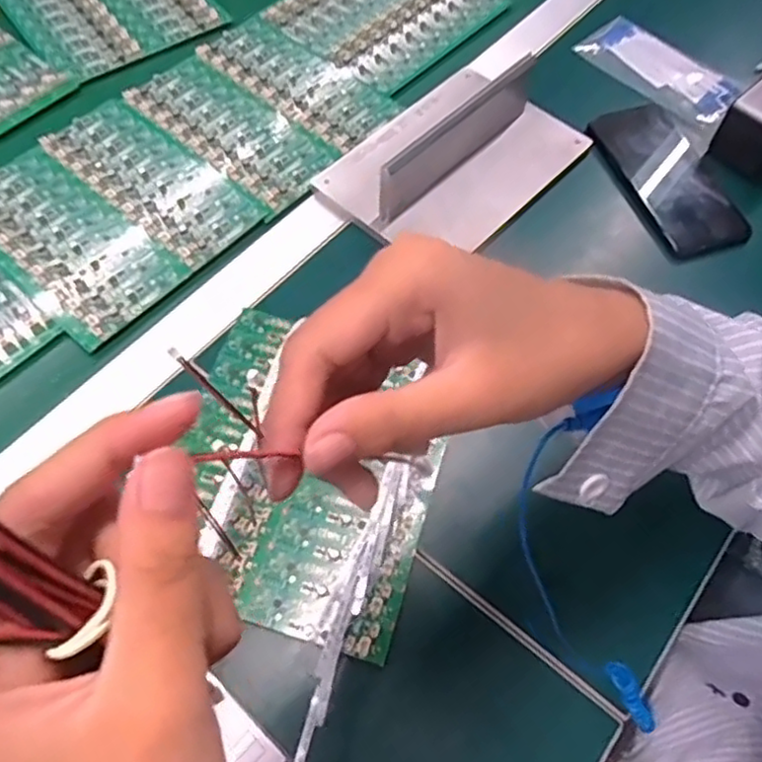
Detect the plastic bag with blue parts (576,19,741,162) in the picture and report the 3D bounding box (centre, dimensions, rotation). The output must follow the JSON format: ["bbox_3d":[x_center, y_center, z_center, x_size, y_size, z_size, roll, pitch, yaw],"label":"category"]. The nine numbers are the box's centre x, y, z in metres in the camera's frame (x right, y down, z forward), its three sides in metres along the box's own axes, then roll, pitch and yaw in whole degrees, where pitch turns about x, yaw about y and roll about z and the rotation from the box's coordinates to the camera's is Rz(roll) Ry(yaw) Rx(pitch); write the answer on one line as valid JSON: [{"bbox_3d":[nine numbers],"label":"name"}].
[{"bbox_3d":[0.258,-0.278,0.603,0.081,0.017,0.168,-29,65,-16],"label":"plastic bag with blue parts"}]

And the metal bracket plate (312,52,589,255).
[{"bbox_3d":[0.062,-0.189,0.531,0.139,0.053,0.200,41,69,17],"label":"metal bracket plate"}]

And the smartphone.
[{"bbox_3d":[0.237,-0.171,0.538,0.077,0.012,0.152,-17,62,-10],"label":"smartphone"}]

